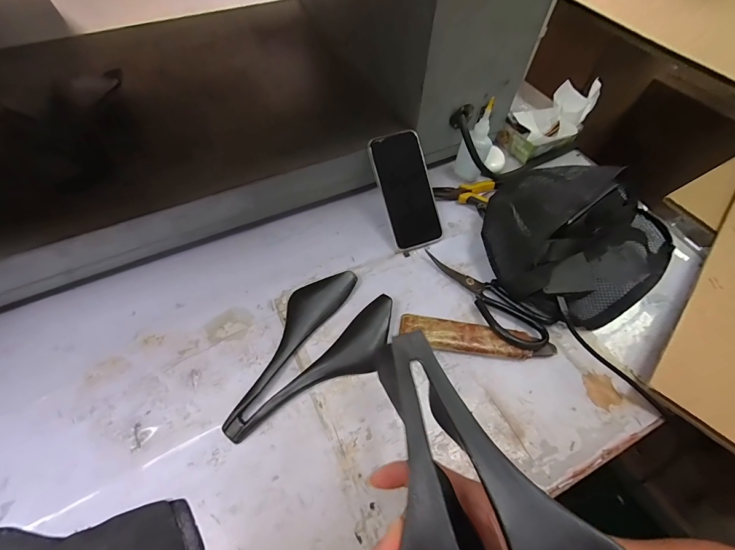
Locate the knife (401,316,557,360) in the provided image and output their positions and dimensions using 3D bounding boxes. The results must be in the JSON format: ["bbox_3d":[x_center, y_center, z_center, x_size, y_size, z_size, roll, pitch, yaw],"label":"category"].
[{"bbox_3d":[0.135,0.080,0.424,0.185,0.020,0.036,7,58,3],"label":"knife"}]

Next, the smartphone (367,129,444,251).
[{"bbox_3d":[0.061,-0.122,0.496,0.084,0.013,0.162,-20,96,-14],"label":"smartphone"}]

